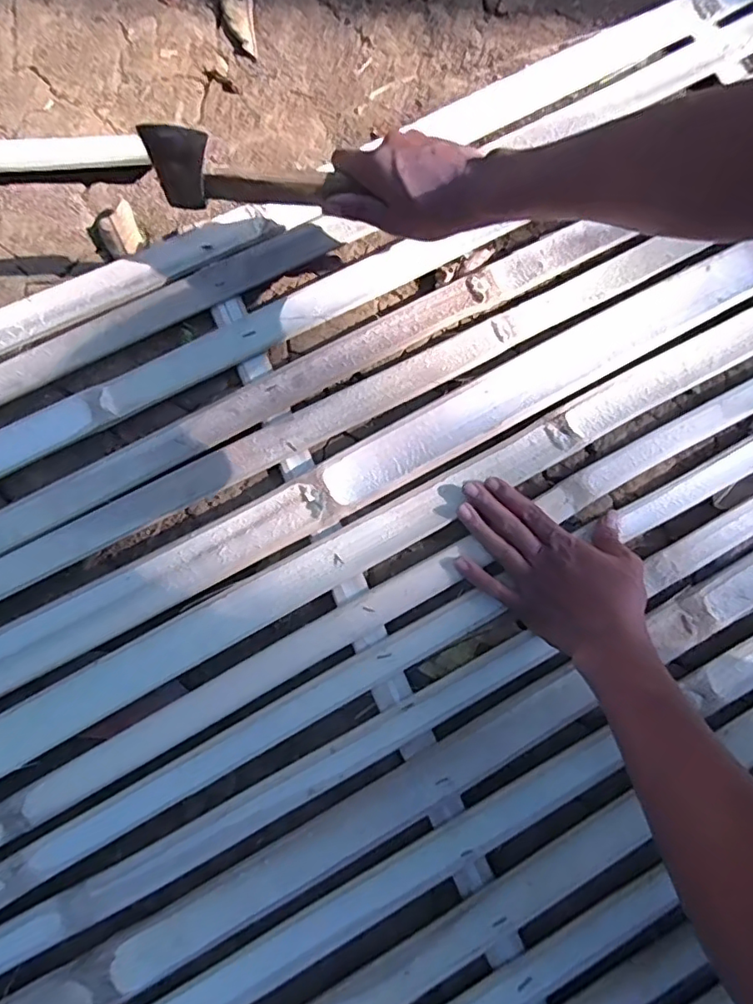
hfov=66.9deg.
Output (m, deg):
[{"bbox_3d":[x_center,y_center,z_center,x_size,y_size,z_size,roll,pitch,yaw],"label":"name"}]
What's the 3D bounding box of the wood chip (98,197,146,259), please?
[{"bbox_3d":[-0.253,-0.269,0.566,0.034,0.014,0.050,-28,80,-6],"label":"wood chip"}]

